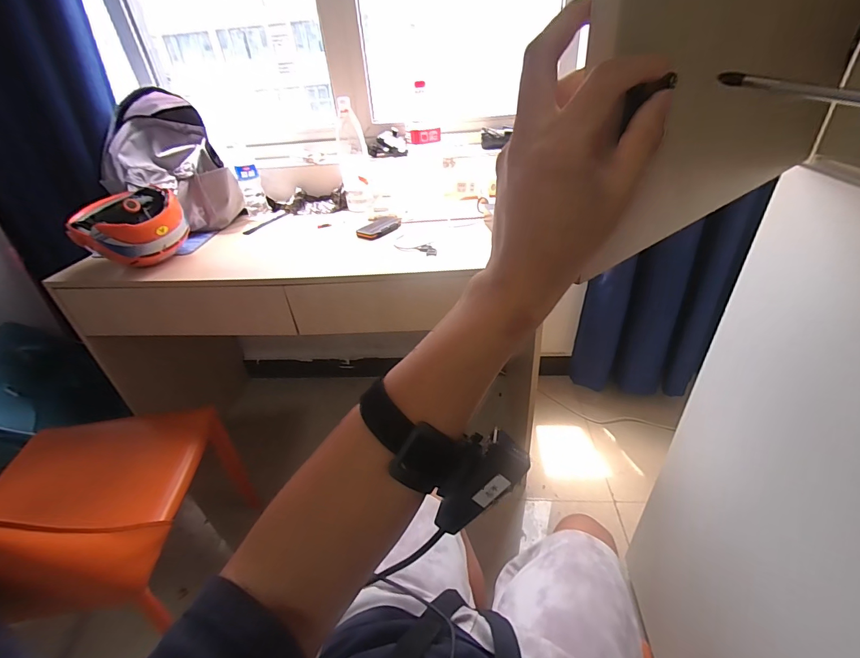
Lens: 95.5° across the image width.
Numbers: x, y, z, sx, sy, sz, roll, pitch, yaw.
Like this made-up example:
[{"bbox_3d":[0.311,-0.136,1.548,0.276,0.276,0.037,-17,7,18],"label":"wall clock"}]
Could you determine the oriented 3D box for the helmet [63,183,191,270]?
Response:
[{"bbox_3d":[-0.768,-0.260,1.004,0.233,0.141,0.263,-31,42,-33],"label":"helmet"}]

